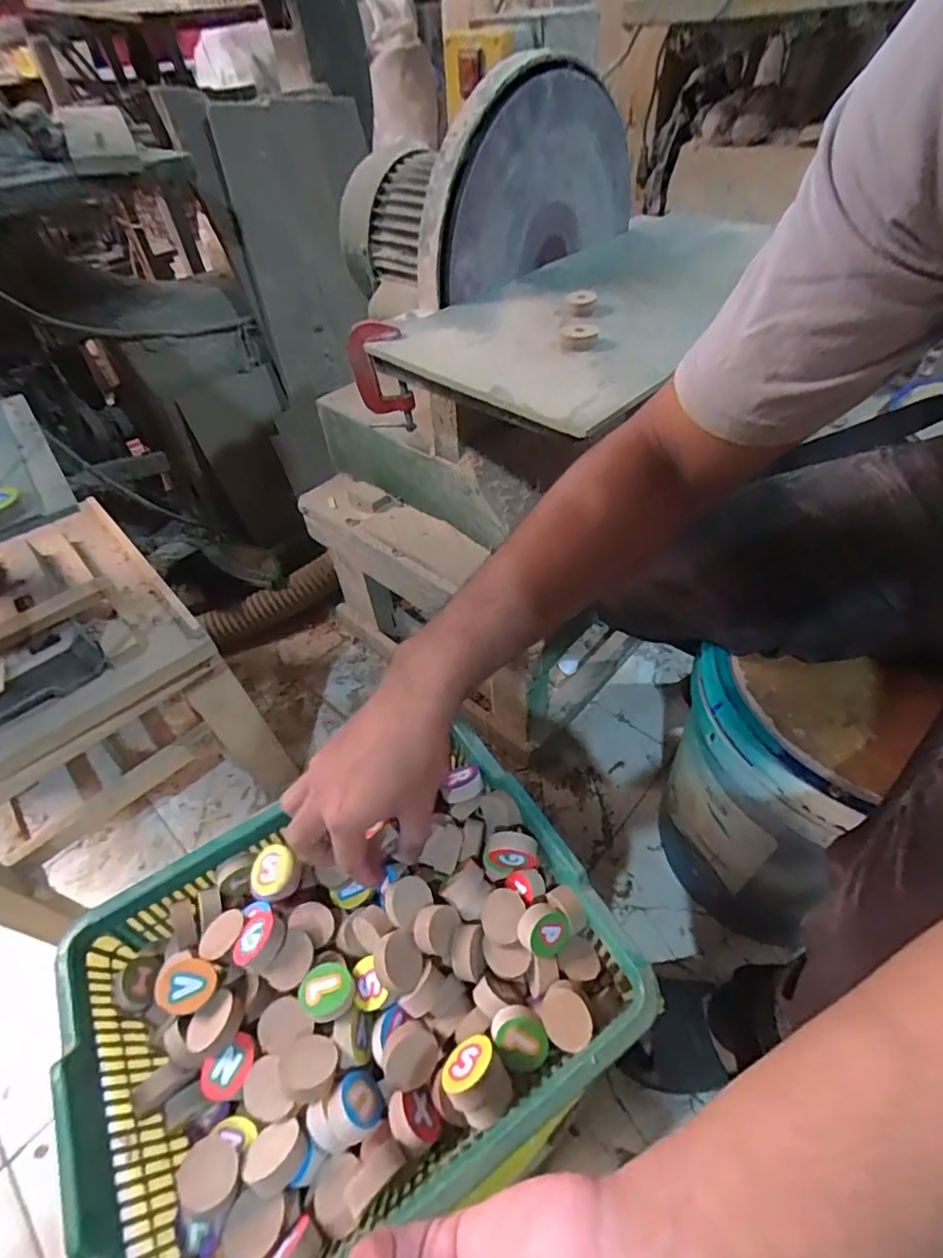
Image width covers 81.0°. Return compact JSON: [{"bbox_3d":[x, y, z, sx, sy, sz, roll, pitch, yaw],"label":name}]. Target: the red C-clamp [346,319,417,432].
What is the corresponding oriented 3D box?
[{"bbox_3d":[-0.082,-0.229,0.507,0.050,0.094,0.014,3,48,8],"label":"red C-clamp"}]

